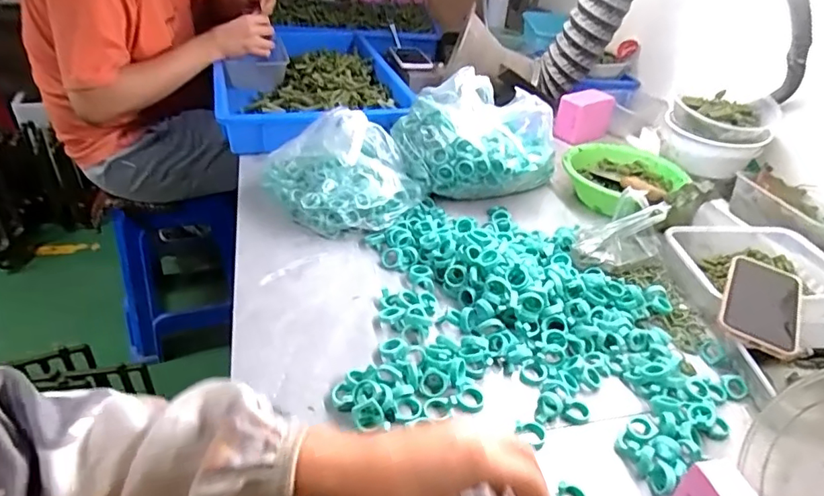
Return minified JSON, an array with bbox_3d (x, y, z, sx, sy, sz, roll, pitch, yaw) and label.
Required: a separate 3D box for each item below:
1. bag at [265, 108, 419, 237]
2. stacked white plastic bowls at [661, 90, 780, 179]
[{"bbox_3d":[-0.098,-0.111,0.762,0.226,0.115,0.152,-3,36,-11],"label":"bag"},{"bbox_3d":[0.524,-0.199,0.918,0.161,0.107,0.144,27,41,28],"label":"stacked white plastic bowls"}]

